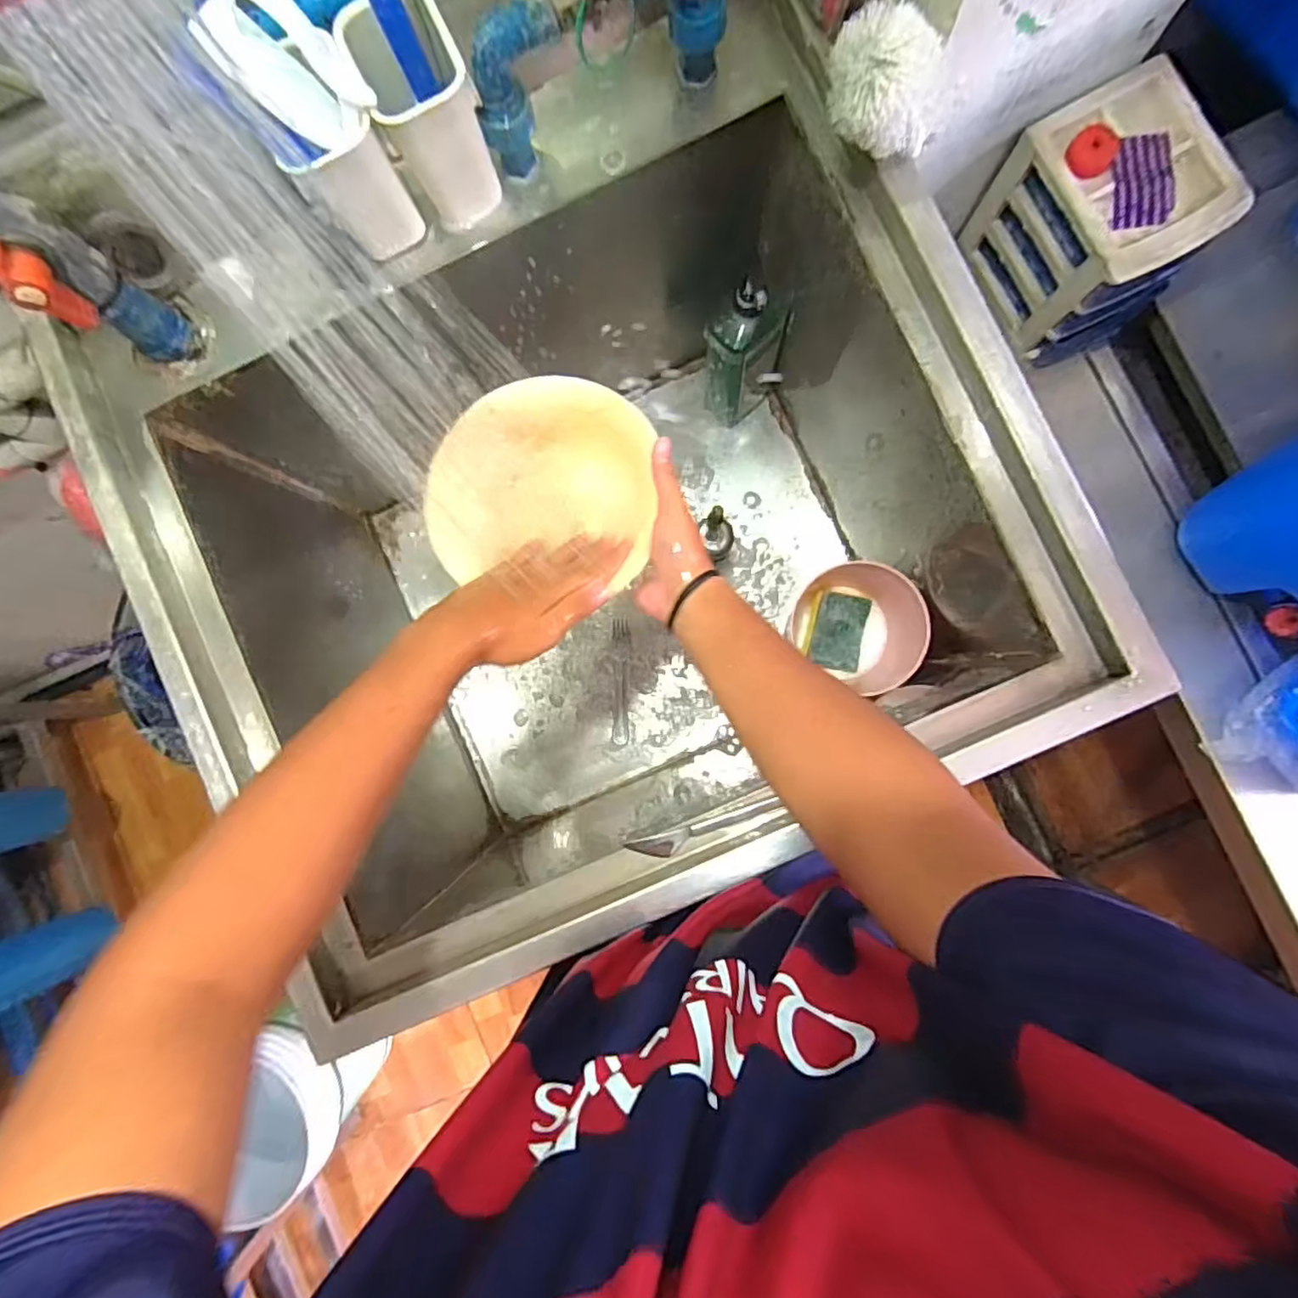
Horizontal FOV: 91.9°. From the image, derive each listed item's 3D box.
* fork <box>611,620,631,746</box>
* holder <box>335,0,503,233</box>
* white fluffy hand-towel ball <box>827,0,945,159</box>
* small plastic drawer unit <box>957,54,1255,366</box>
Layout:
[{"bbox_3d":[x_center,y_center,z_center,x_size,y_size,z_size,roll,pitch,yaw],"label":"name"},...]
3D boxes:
[{"bbox_3d":[-0.041,0.048,0.887,0.026,0.009,0.175,2,89,4],"label":"fork"},{"bbox_3d":[-0.163,-0.401,0.478,0.073,0.114,0.081,-24,87,3],"label":"holder"},{"bbox_3d":[0.166,-0.394,0.436,0.077,0.064,0.065,-8,88,4],"label":"white fluffy hand-towel ball"},{"bbox_3d":[0.440,-0.416,0.618,0.142,0.145,0.176,-28,87,3],"label":"small plastic drawer unit"}]

